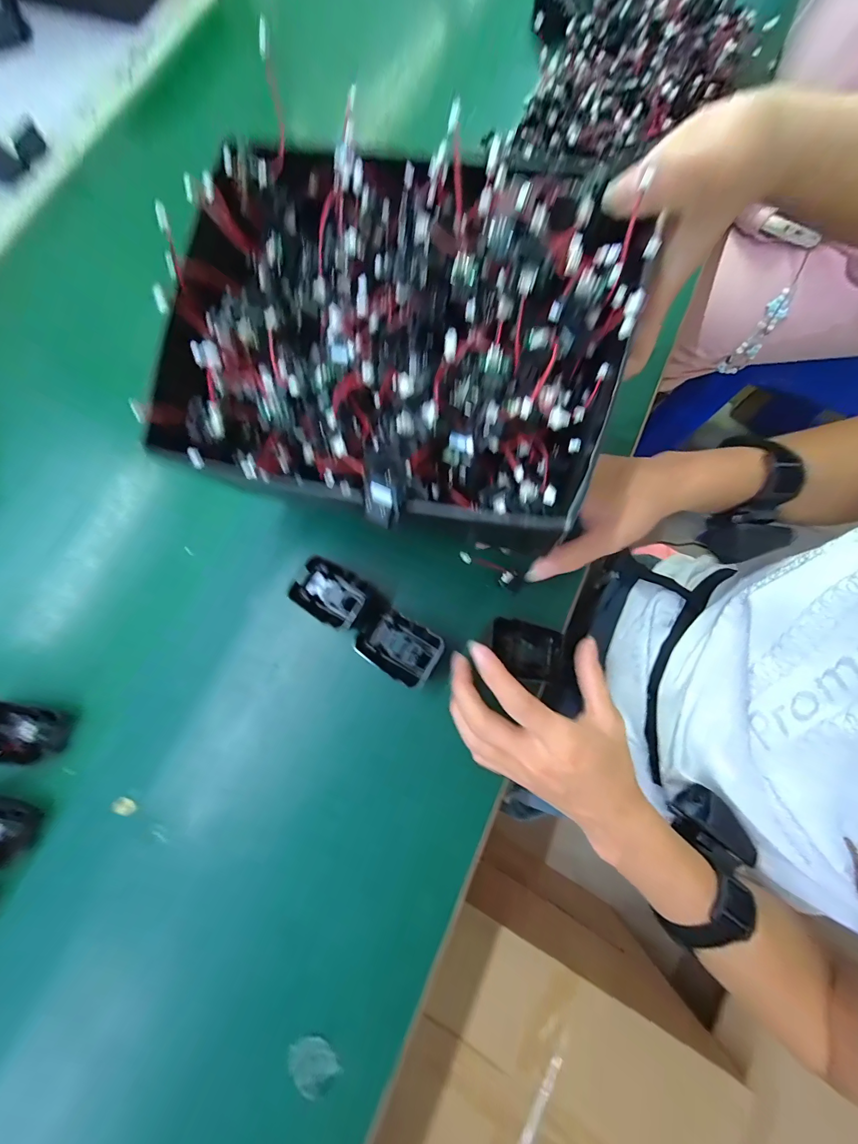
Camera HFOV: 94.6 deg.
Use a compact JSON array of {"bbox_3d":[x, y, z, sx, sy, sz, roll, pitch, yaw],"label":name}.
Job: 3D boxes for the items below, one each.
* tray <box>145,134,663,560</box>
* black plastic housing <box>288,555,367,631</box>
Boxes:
[{"bbox_3d":[-0.020,-0.123,0.213,0.234,0.062,0.183,17,92,10],"label":"tray"},{"bbox_3d":[-0.082,0.016,0.325,0.055,0.020,0.045,28,80,7],"label":"black plastic housing"}]

